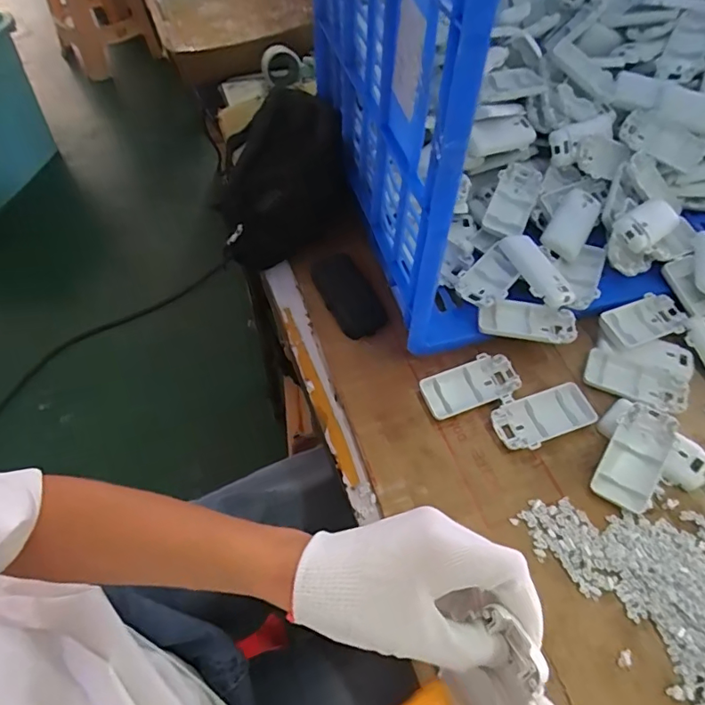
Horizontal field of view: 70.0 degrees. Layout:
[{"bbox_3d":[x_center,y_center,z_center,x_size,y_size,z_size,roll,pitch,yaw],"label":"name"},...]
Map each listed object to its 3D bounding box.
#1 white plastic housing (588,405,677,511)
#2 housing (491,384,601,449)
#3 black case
[{"bbox_3d":[0.257,0.091,0.454,0.046,0.010,0.097,28,73,22],"label":"white plastic housing"},{"bbox_3d":[0.184,0.062,0.490,0.095,0.014,0.052,-15,54,-8],"label":"housing"},{"bbox_3d":[-0.009,-0.068,0.577,0.050,0.035,0.117,-24,56,-14],"label":"black case"}]

